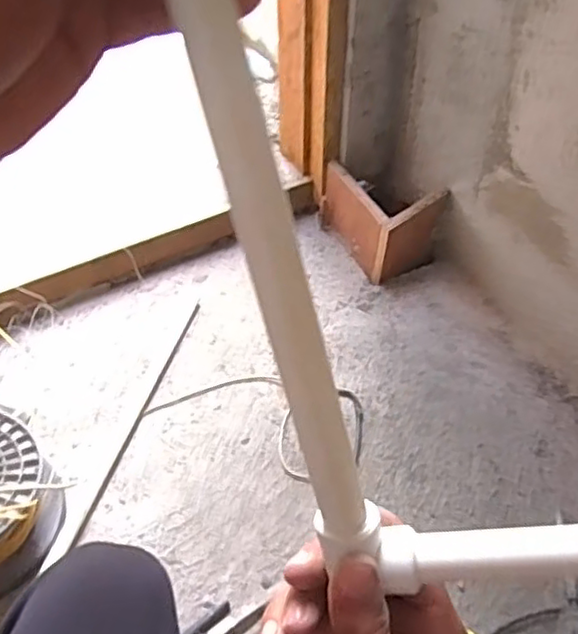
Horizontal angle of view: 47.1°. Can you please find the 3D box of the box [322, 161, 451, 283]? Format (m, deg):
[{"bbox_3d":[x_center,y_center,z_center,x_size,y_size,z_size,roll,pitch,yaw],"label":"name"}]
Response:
[{"bbox_3d":[0.184,-0.210,1.350,0.163,0.147,0.233,-25,53,-20],"label":"box"}]

